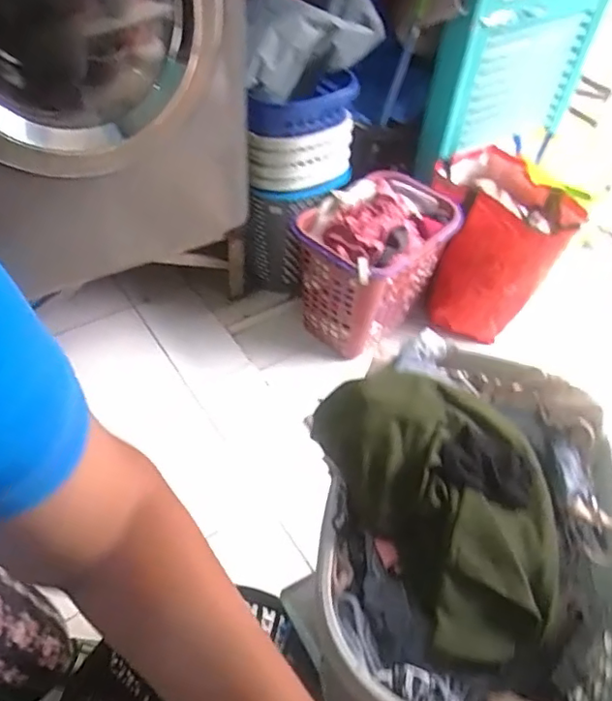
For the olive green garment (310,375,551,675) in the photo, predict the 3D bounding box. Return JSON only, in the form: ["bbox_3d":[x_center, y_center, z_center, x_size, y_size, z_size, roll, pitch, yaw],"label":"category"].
[{"bbox_3d":[0.160,0.144,0.590,0.202,0.087,0.284,-22,54,-23],"label":"olive green garment"}]

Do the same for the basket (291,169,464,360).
[{"bbox_3d":[0.186,-0.247,1.656,0.313,0.418,0.406,36,55,24],"label":"basket"}]

